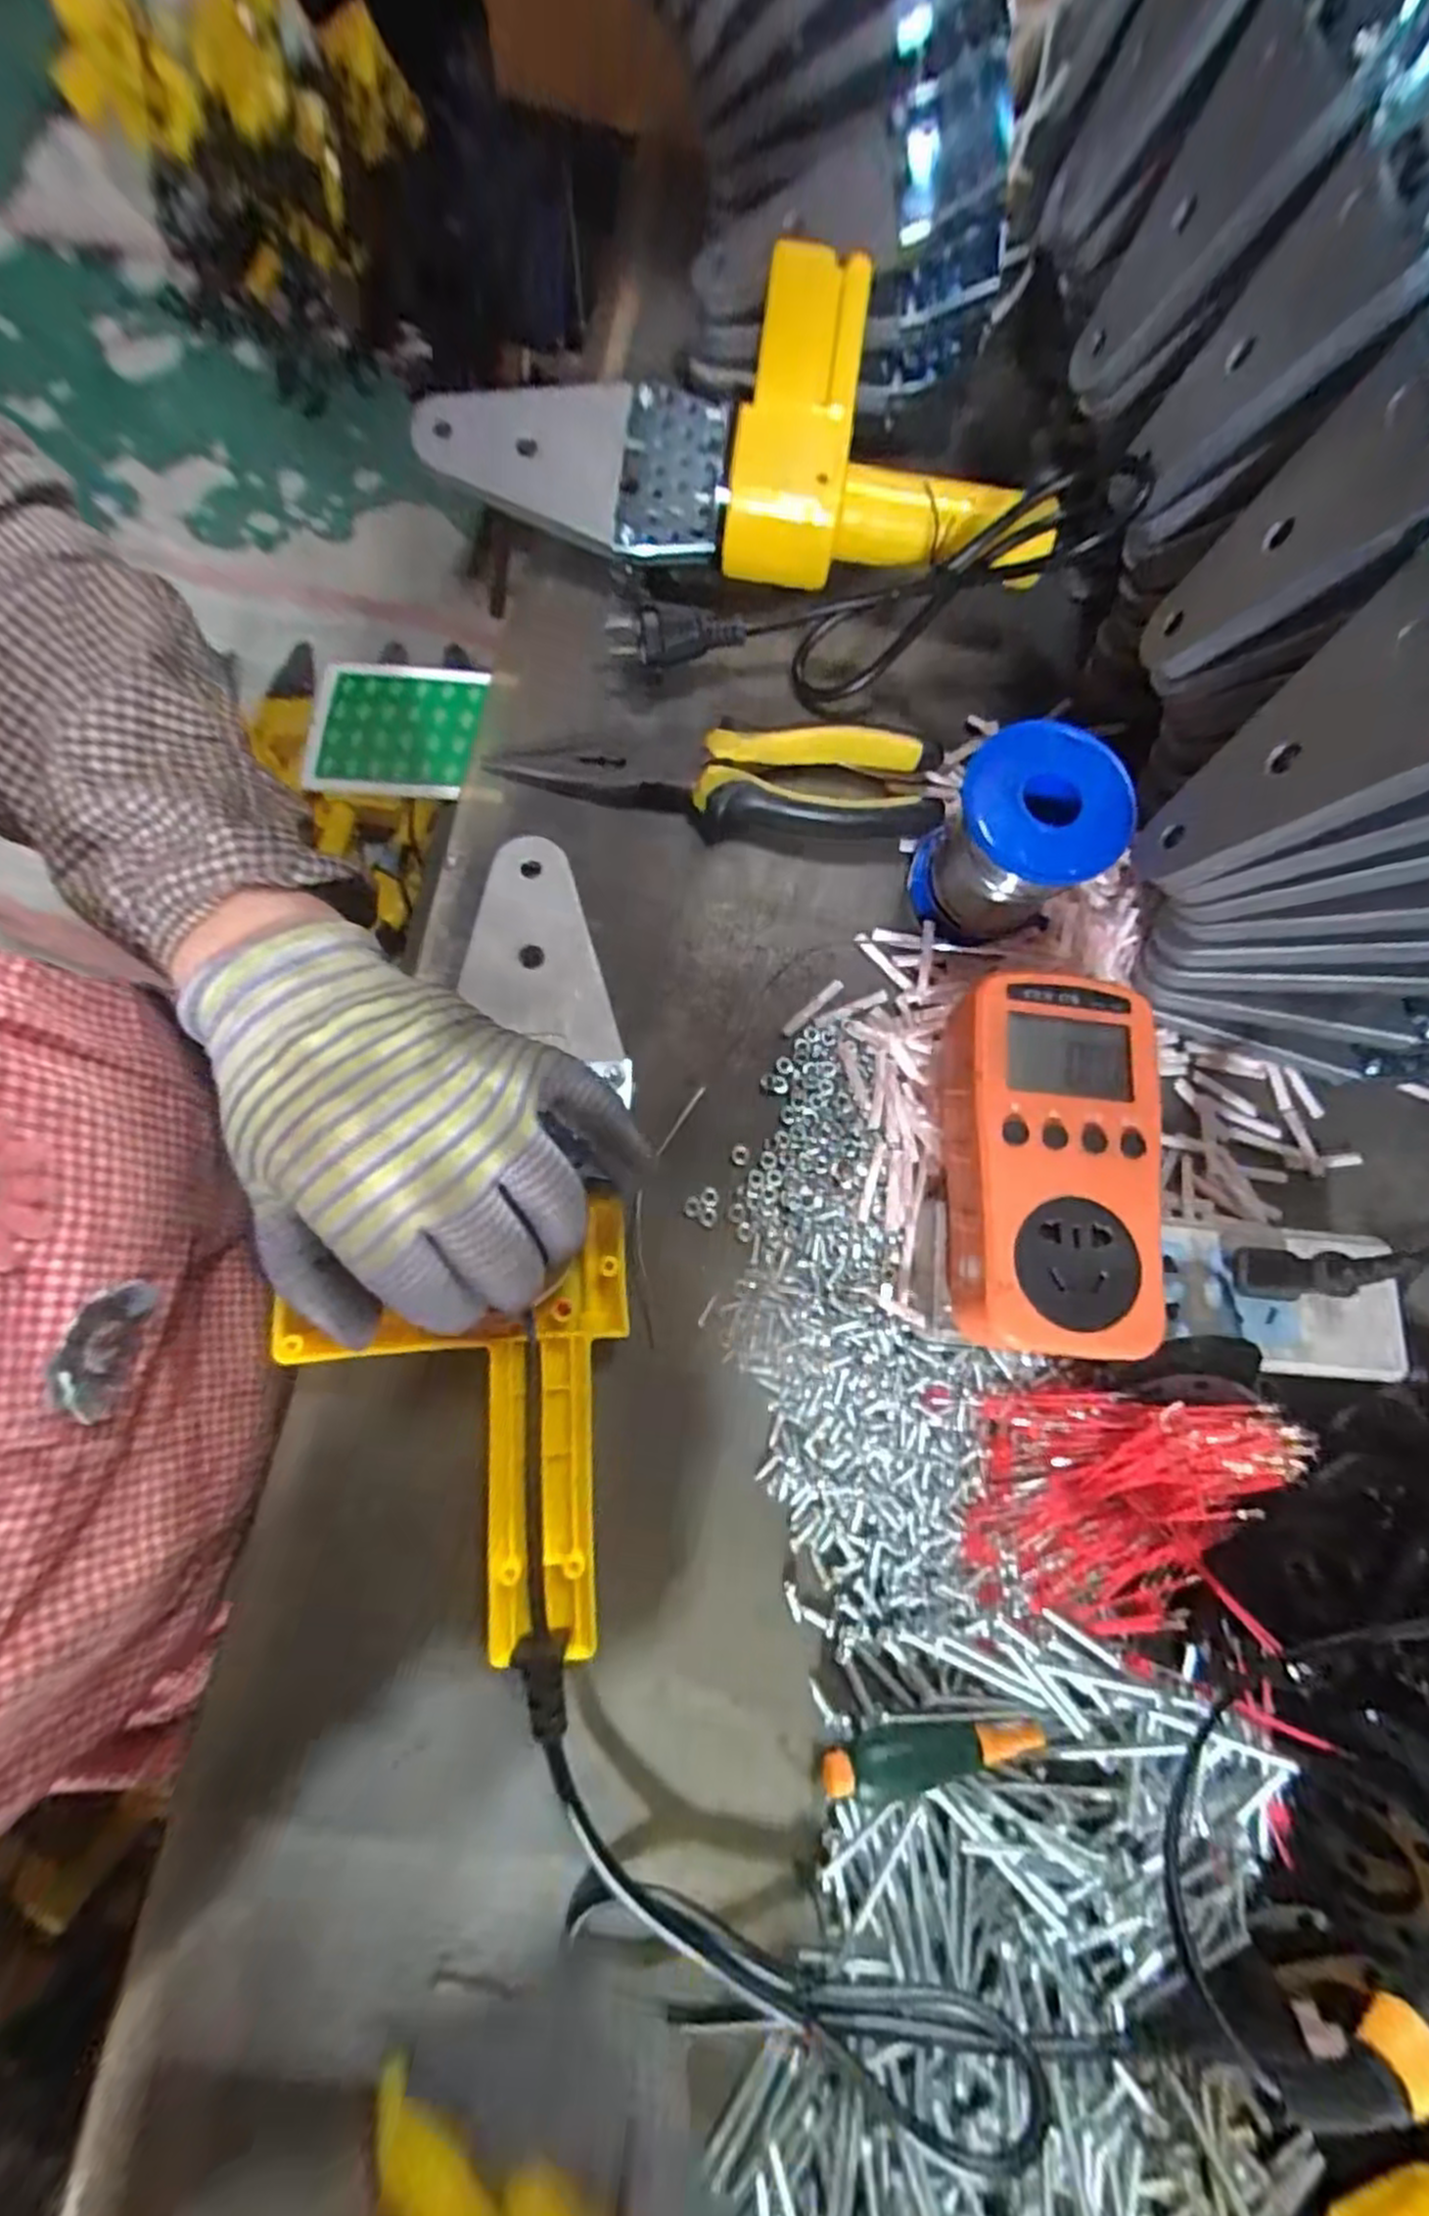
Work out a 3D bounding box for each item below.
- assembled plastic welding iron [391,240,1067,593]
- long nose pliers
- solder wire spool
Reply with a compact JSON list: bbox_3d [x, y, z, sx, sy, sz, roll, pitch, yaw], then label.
[{"bbox_3d":[0.015,-0.303,0.329,0.272,0.059,0.140,17,80,5],"label":"assembled plastic welding iron"},{"bbox_3d":[0.003,-0.138,0.322,0.182,0.024,0.039,2,77,-5],"label":"long nose pliers"},{"bbox_3d":[0.119,-0.105,0.299,0.063,0.061,0.061,1,78,-5],"label":"solder wire spool"}]

